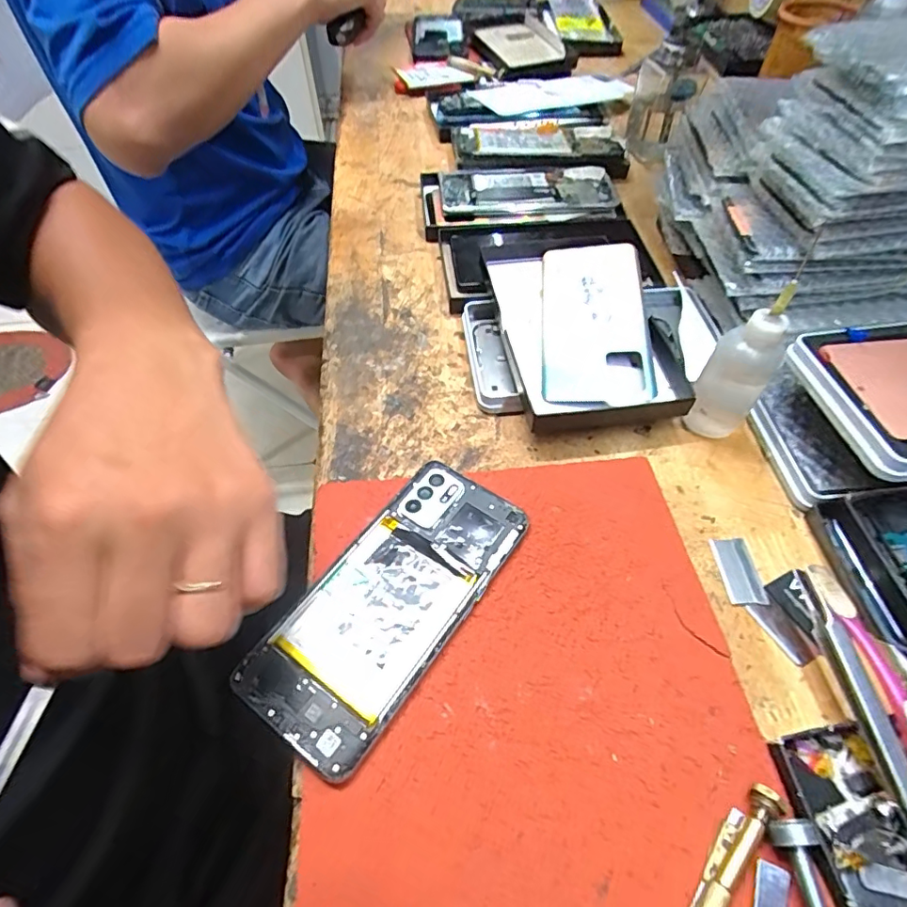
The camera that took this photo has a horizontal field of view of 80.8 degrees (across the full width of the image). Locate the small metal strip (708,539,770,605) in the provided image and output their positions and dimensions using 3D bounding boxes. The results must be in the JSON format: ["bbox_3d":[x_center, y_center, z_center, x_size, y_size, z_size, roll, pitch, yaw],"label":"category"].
[{"bbox_3d":[0.155,0.063,0.290,0.018,0.004,0.038,-3,55,-1],"label":"small metal strip"}]

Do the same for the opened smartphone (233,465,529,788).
[{"bbox_3d":[-0.031,0.074,0.274,0.071,0.011,0.157,31,61,20],"label":"opened smartphone"}]

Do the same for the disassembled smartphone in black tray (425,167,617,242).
[{"bbox_3d":[0.059,-0.239,0.503,0.176,0.025,0.090,-4,55,-2],"label":"disassembled smartphone in black tray"}]

